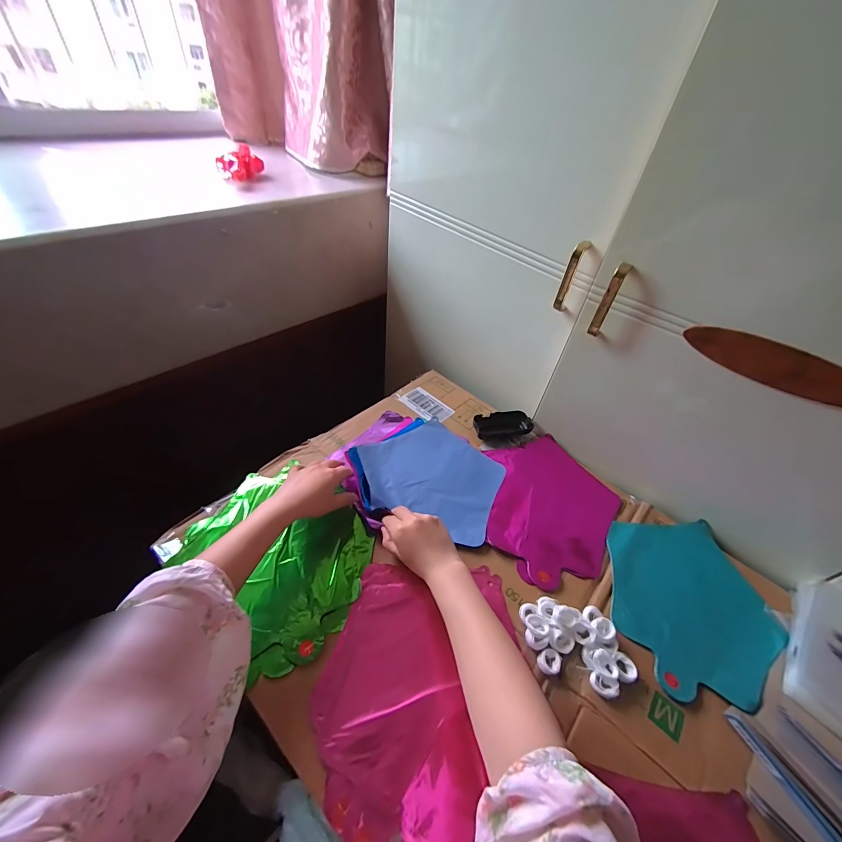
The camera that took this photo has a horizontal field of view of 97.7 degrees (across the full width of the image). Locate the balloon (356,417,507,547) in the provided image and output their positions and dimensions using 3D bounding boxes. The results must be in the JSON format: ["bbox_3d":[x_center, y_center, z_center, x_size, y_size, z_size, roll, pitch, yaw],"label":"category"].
[{"bbox_3d":[0.019,0.080,0.611,0.222,0.018,0.201,20,47,12],"label":"balloon"}]

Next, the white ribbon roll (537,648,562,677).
[{"bbox_3d":[0.148,0.278,0.425,0.025,0.009,0.027,3,46,-3],"label":"white ribbon roll"}]

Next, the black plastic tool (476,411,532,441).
[{"bbox_3d":[0.155,0.007,0.700,0.109,0.026,0.047,-7,47,-13],"label":"black plastic tool"}]

